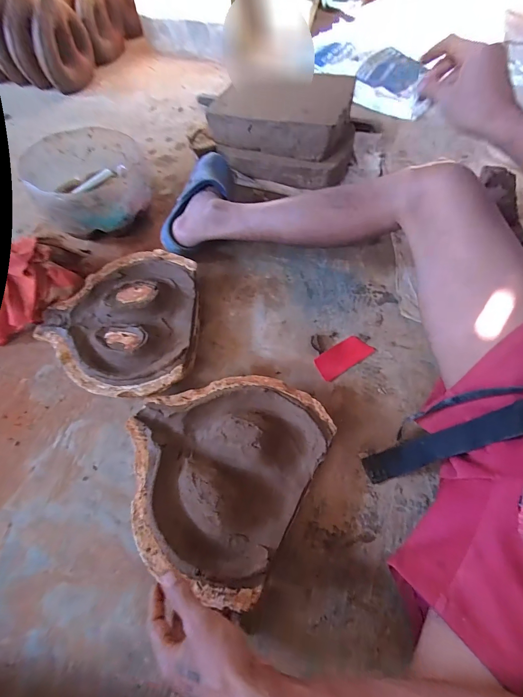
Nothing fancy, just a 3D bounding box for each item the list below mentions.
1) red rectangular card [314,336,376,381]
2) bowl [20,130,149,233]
[{"bbox_3d":[0.144,0.012,0.568,0.107,0.012,0.046,-30,65,-16],"label":"red rectangular card"},{"bbox_3d":[-0.366,-0.353,0.718,0.236,0.126,0.239,0,60,0],"label":"bowl"}]

